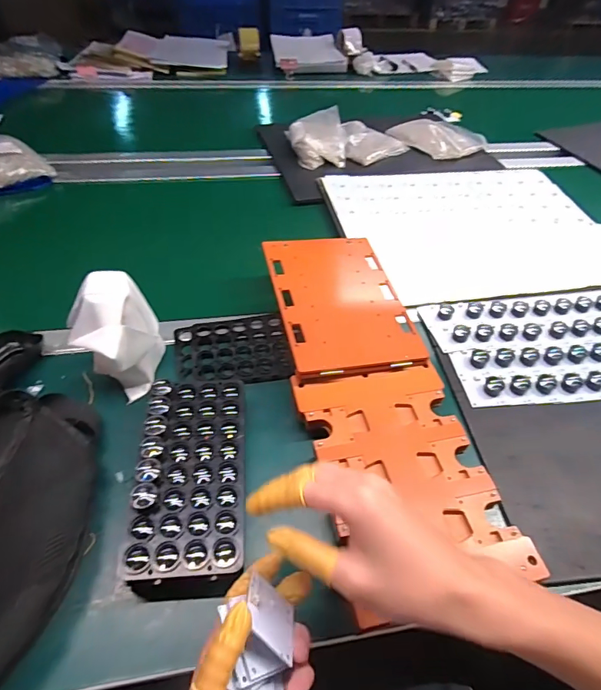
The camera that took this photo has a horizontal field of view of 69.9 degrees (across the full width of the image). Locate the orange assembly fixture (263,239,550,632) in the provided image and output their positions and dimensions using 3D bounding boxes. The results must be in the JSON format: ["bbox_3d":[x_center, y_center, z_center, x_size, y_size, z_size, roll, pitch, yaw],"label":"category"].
[{"bbox_3d":[0.075,0.030,0.486,0.163,0.039,0.450,-11,51,-10],"label":"orange assembly fixture"}]

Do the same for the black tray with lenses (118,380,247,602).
[{"bbox_3d":[-0.103,0.124,0.415,0.101,0.047,0.201,0,49,-4],"label":"black tray with lenses"}]

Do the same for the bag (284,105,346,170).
[{"bbox_3d":[0.034,-0.444,0.918,0.123,0.046,0.170,2,50,1],"label":"bag"}]

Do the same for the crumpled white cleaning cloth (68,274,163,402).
[{"bbox_3d":[-0.203,-0.005,0.477,0.087,0.116,0.094,-13,51,-13],"label":"crumpled white cleaning cloth"}]

